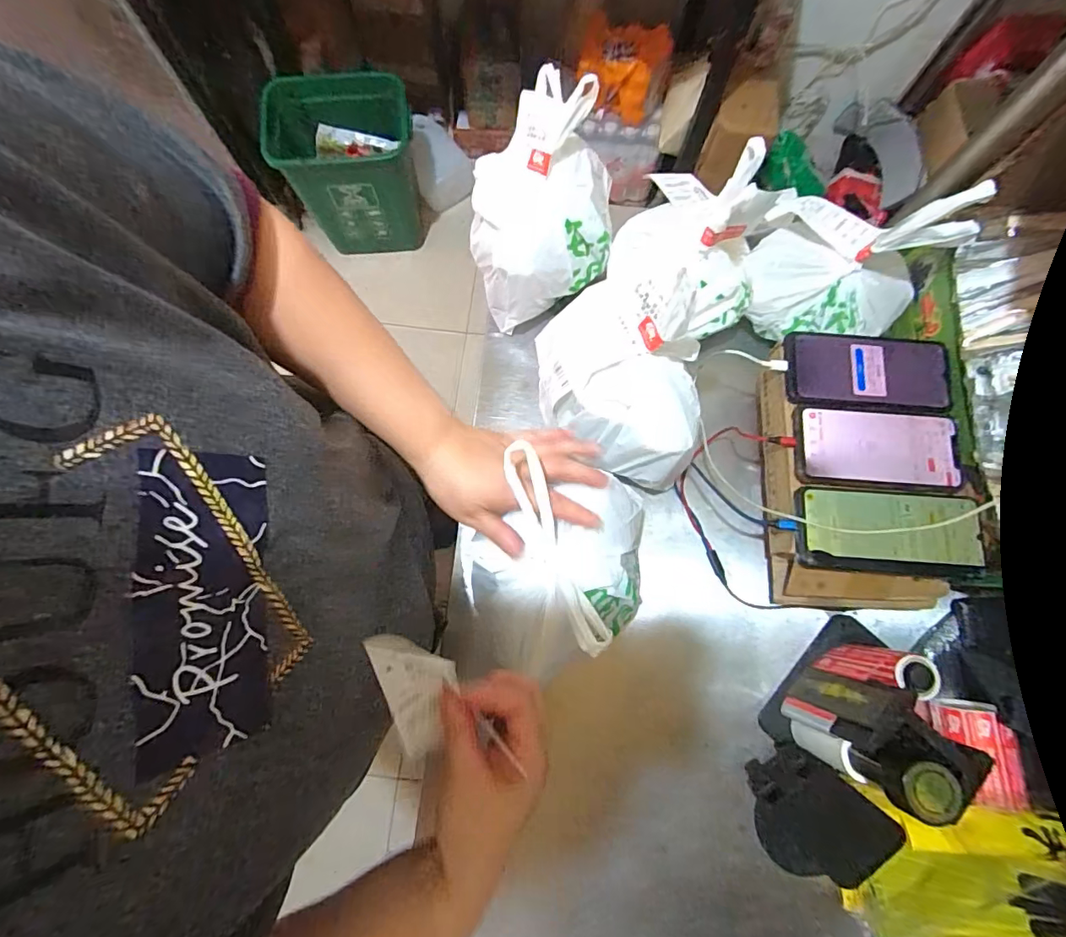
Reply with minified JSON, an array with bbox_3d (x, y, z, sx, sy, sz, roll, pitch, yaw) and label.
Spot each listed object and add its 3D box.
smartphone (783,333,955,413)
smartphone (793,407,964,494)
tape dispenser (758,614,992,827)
[{"bbox_3d":[0.339,-0.097,0.502,0.158,0.008,0.079,4,79,3],"label":"smartphone"},{"bbox_3d":[0.338,-0.018,0.485,0.155,0.013,0.079,5,76,1],"label":"smartphone"},{"bbox_3d":[0.315,0.221,0.451,0.150,0.180,0.086,-40,80,-10],"label":"tape dispenser"}]

